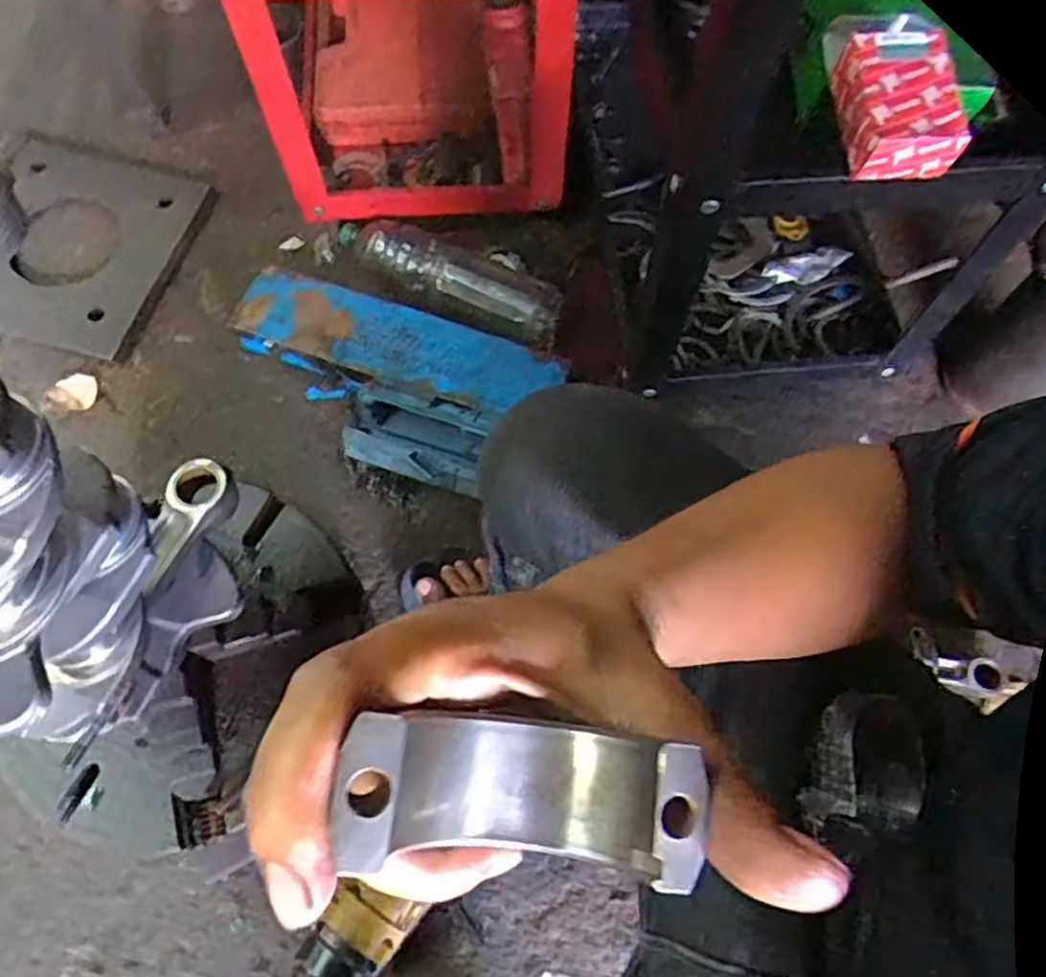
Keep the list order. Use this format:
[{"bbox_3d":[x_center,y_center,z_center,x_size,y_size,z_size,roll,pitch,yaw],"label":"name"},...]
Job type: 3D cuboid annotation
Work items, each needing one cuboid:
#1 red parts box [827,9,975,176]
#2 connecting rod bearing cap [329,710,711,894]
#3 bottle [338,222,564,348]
[{"bbox_3d":[0.301,-0.328,0.625,0.094,0.043,0.154,1,68,-2],"label":"red parts box"},{"bbox_3d":[-0.002,0.065,0.166,0.074,0.035,0.033,15,72,-22],"label":"connecting rod bearing cap"},{"bbox_3d":[-0.096,-0.278,0.969,0.312,0.067,0.076,28,69,9],"label":"bottle"}]

